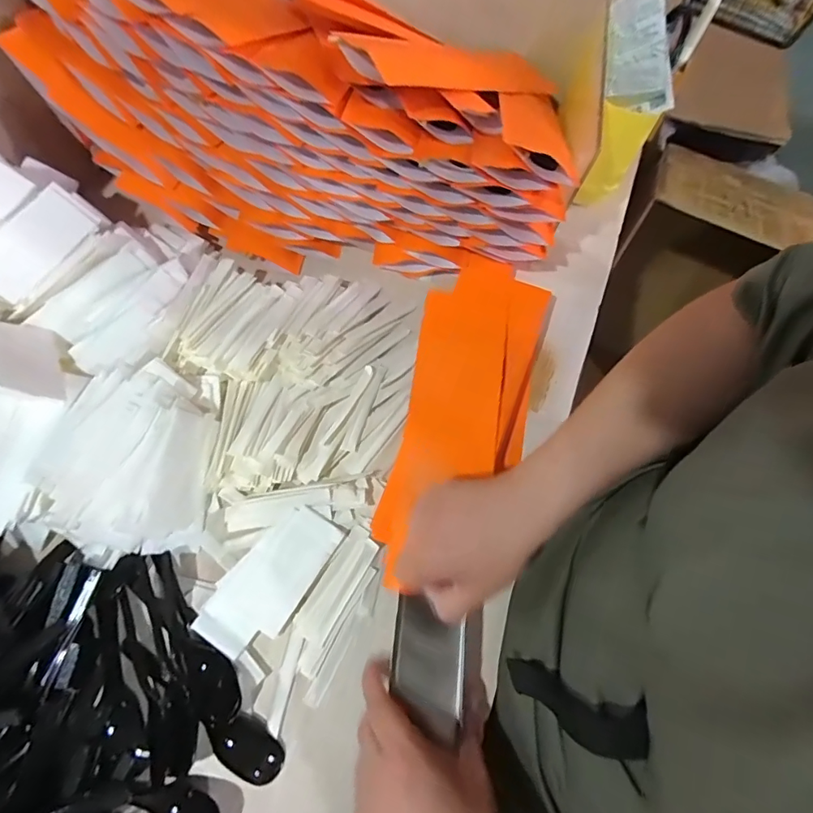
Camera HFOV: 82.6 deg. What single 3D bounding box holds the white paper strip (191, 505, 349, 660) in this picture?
[{"bbox_3d":[-0.110,0.139,0.376,0.057,0.010,0.126,35,73,12],"label":"white paper strip"}]

